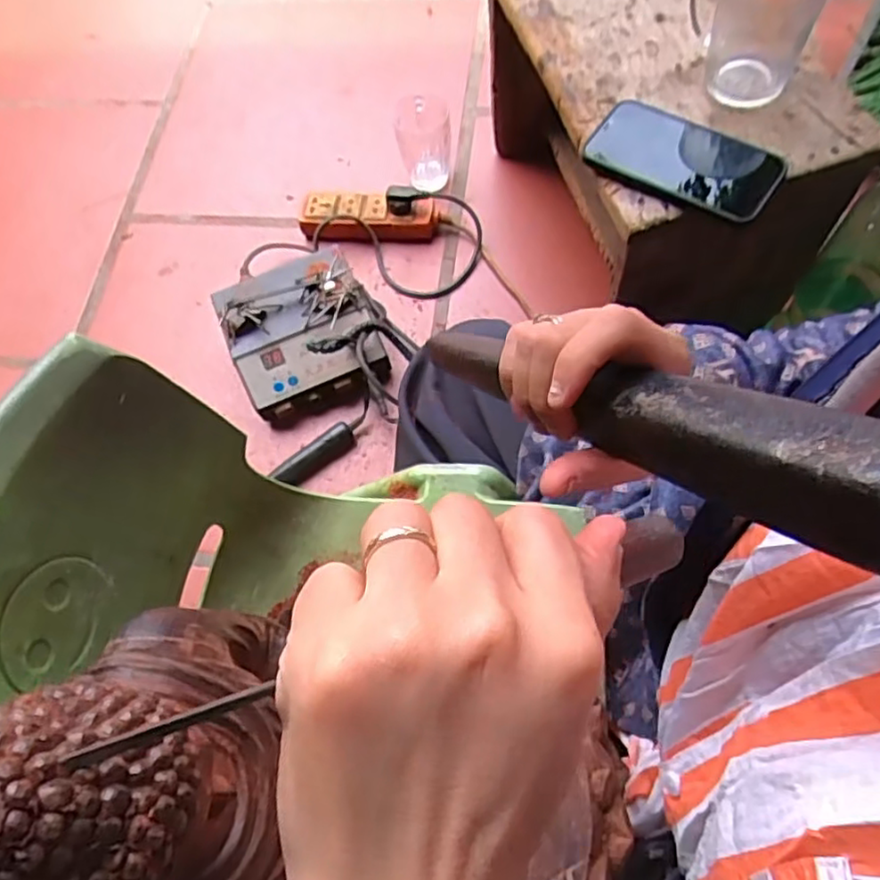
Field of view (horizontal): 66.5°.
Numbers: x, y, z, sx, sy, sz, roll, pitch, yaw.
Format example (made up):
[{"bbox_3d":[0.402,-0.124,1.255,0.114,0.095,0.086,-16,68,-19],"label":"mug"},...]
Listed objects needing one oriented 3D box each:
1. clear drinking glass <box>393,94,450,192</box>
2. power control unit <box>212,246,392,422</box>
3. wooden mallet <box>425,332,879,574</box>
[{"bbox_3d":[-0.025,-0.425,0.947,0.071,0.105,0.069,-11,66,0],"label":"clear drinking glass"},{"bbox_3d":[-0.170,-0.133,0.850,0.186,0.097,0.181,-25,67,-6],"label":"power control unit"},{"bbox_3d":[0.072,-0.011,0.277,0.035,0.031,0.263,-41,32,-13],"label":"wooden mallet"}]

